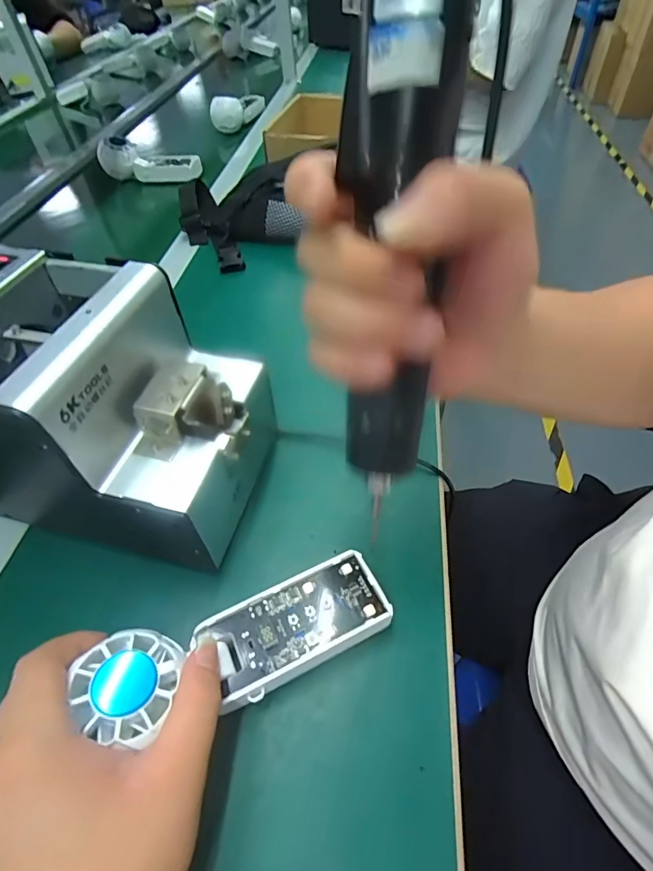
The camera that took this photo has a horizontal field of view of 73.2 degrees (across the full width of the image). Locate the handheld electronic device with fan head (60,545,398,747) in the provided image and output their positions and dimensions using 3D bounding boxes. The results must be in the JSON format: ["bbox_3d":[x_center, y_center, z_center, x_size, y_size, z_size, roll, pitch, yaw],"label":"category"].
[{"bbox_3d":[-0.042,0.110,0.234,0.155,0.029,0.049,-10,49,-26],"label":"handheld electronic device with fan head"}]

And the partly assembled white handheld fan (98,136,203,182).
[{"bbox_3d":[-0.297,-0.459,0.731,0.175,0.052,0.052,11,52,13],"label":"partly assembled white handheld fan"}]

